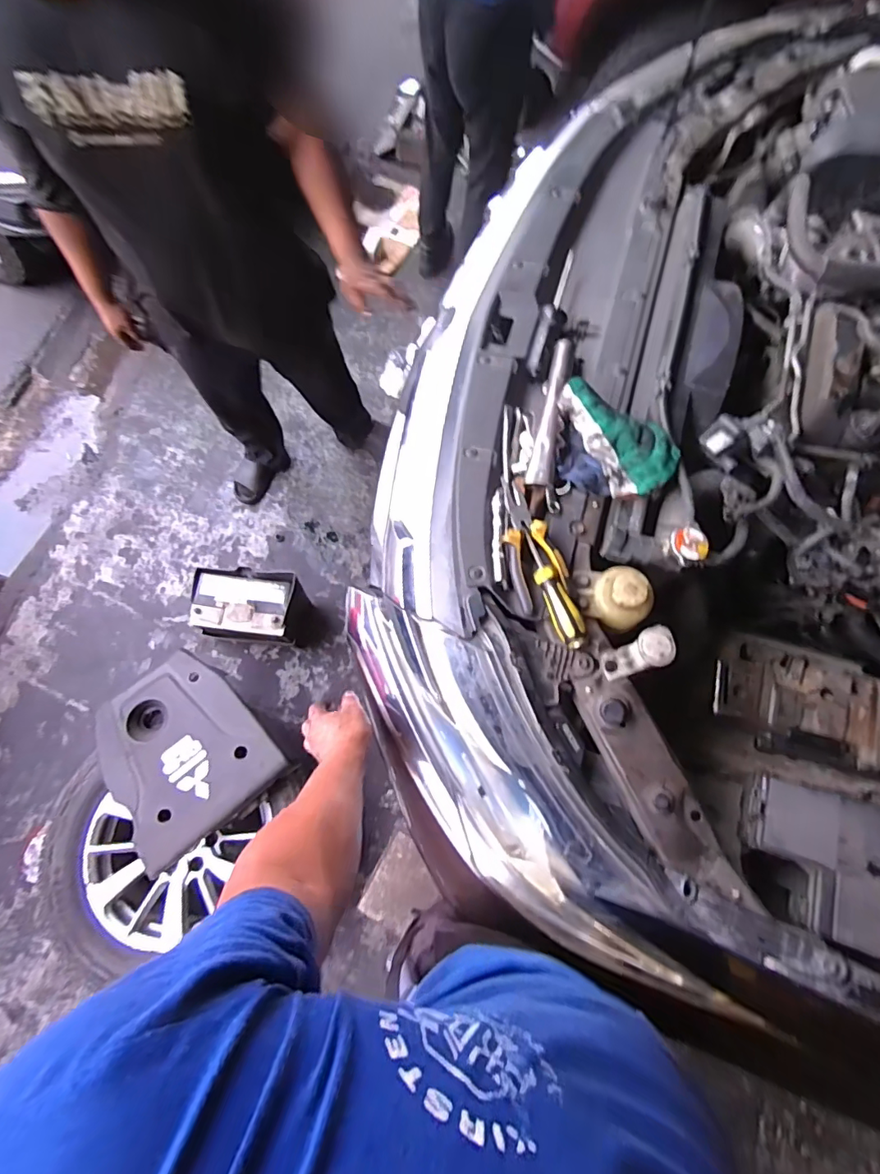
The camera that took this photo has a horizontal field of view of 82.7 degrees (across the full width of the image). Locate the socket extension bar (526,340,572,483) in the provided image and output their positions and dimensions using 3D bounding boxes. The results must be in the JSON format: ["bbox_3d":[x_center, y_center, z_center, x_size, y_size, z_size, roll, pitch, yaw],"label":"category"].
[{"bbox_3d":[0.159,-0.250,0.712,0.032,0.041,0.243,13,73,2],"label":"socket extension bar"}]

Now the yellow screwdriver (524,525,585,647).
[{"bbox_3d":[0.139,-0.003,0.627,0.026,0.032,0.165,-19,74,-7],"label":"yellow screwdriver"}]

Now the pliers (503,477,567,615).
[{"bbox_3d":[0.119,-0.061,0.654,0.068,0.026,0.182,-6,73,-3],"label":"pliers"}]

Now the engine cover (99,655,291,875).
[{"bbox_3d":[-0.704,0.432,1.347,0.410,0.077,0.476,-40,78,-12],"label":"engine cover"}]

